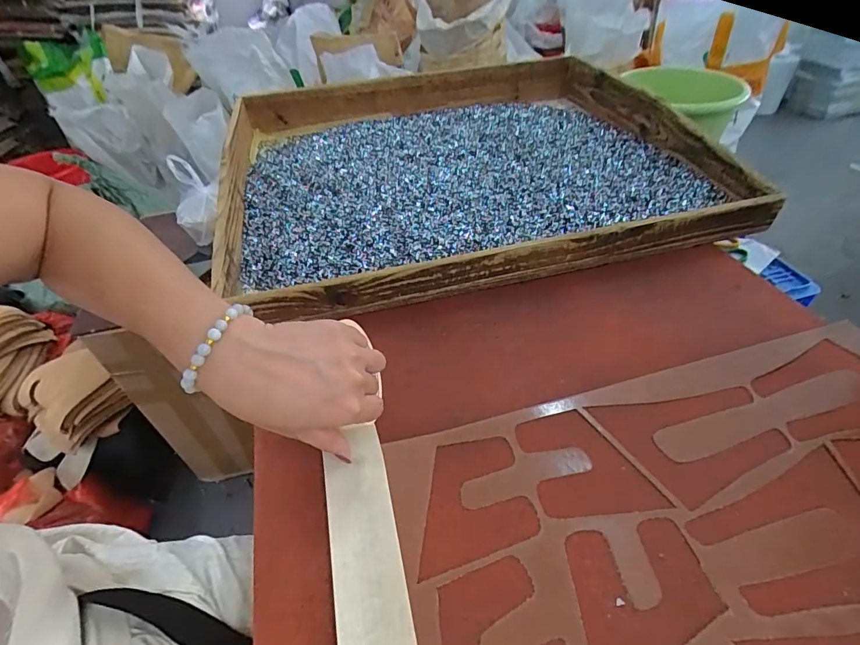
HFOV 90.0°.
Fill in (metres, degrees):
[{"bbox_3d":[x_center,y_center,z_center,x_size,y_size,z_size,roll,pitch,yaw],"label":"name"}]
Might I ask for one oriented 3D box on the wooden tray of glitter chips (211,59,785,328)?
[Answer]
[{"bbox_3d":[0.042,-0.279,0.727,0.713,0.075,0.612,-11,45,-7],"label":"wooden tray of glitter chips"}]

